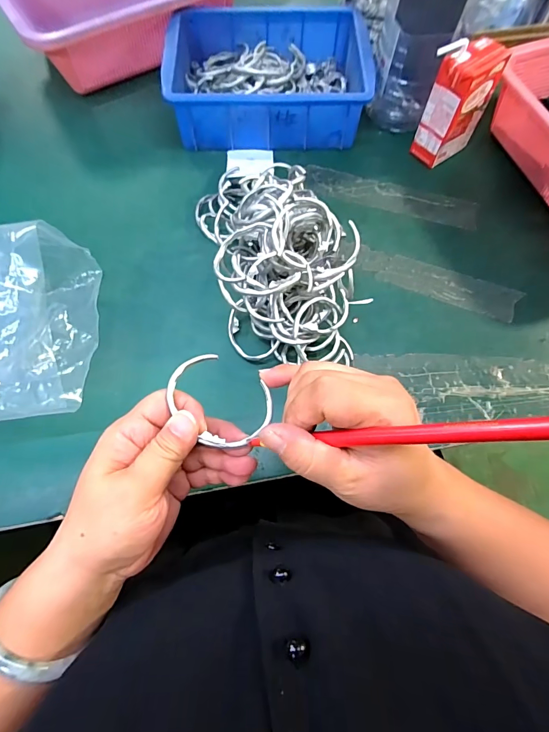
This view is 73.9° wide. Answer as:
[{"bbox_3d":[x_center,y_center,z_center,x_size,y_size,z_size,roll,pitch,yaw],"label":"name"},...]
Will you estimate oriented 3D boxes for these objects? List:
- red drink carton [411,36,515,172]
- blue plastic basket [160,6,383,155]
[{"bbox_3d":[0.211,-0.306,0.423,0.078,0.104,0.044,-32,73,-12],"label":"red drink carton"},{"bbox_3d":[-0.009,-0.373,0.472,0.246,0.066,0.174,0,69,-2],"label":"blue plastic basket"}]

